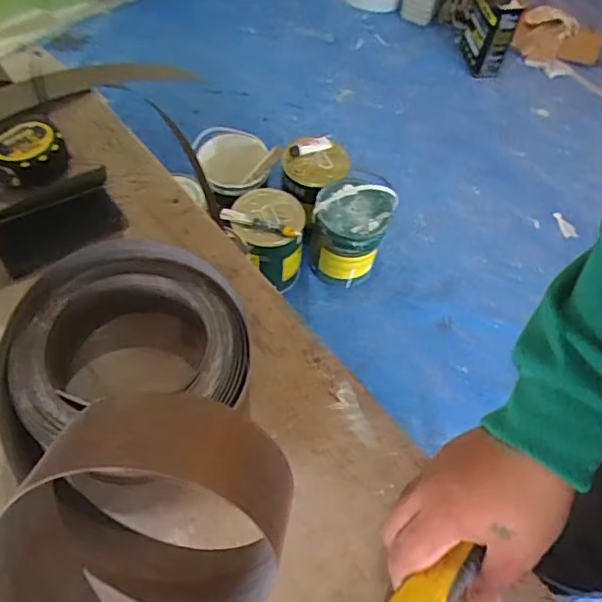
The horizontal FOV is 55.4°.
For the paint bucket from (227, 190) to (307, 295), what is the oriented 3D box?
[{"bbox_3d":[-0.077,-0.147,1.346,0.160,0.178,0.169,2,59,-3],"label":"paint bucket"}]

